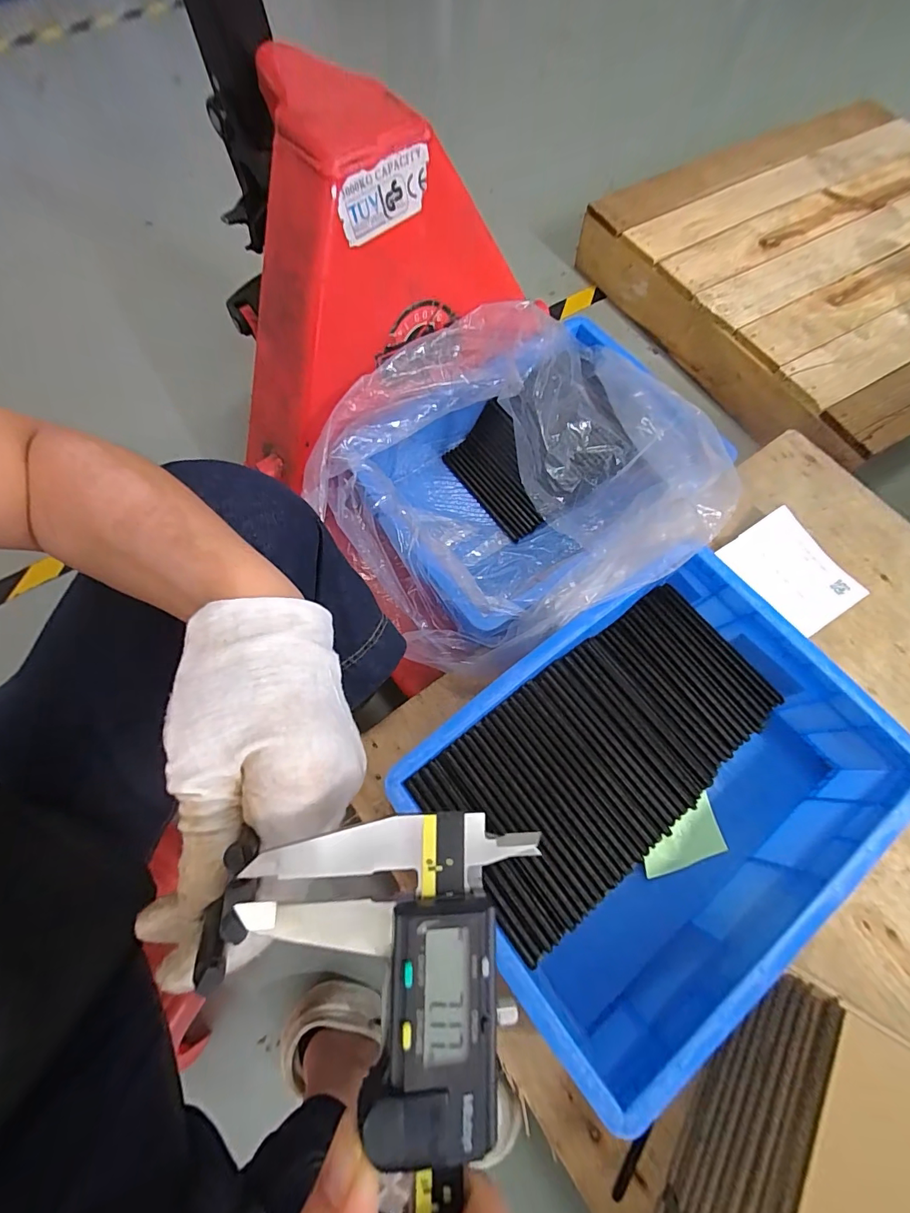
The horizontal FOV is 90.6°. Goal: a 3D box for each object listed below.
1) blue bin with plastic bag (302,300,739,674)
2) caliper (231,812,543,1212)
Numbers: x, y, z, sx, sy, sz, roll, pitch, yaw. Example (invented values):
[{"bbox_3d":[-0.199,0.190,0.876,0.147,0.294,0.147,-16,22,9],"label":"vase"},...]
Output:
[{"bbox_3d":[0.089,-0.149,0.560,0.437,0.197,0.366,-29,73,-12],"label":"blue bin with plastic bag"},{"bbox_3d":[-0.008,0.189,0.104,0.078,0.015,0.261,-4,78,-4],"label":"caliper"}]

